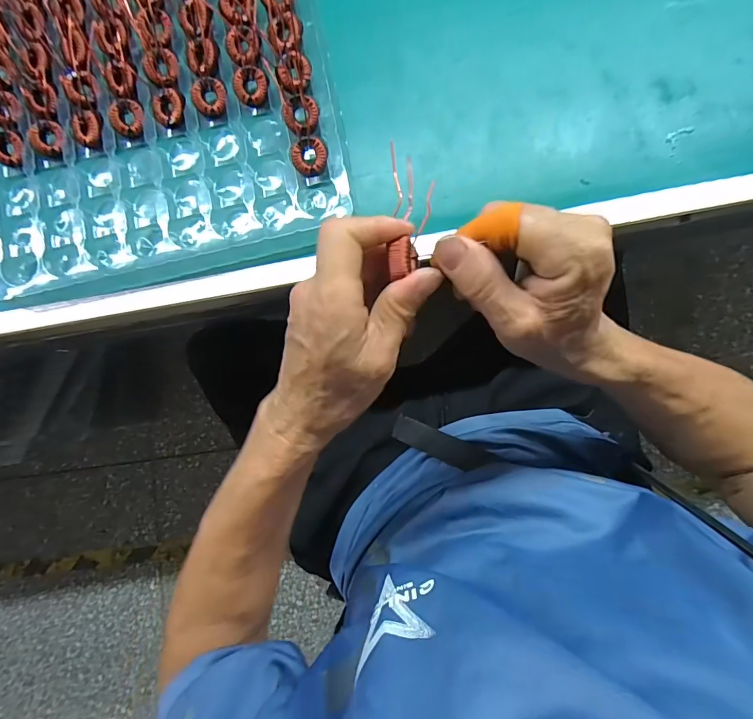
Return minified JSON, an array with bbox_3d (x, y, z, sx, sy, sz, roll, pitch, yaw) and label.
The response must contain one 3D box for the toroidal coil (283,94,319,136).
[{"bbox_3d":[-0.057,-0.184,0.311,0.028,0.008,0.027,2,103,8],"label":"toroidal coil"}]

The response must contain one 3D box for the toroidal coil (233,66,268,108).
[{"bbox_3d":[-0.097,-0.212,0.320,0.029,0.005,0.026,28,110,5],"label":"toroidal coil"}]

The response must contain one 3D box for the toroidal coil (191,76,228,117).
[{"bbox_3d":[-0.131,-0.207,0.323,0.027,0.006,0.026,43,90,5],"label":"toroidal coil"}]

